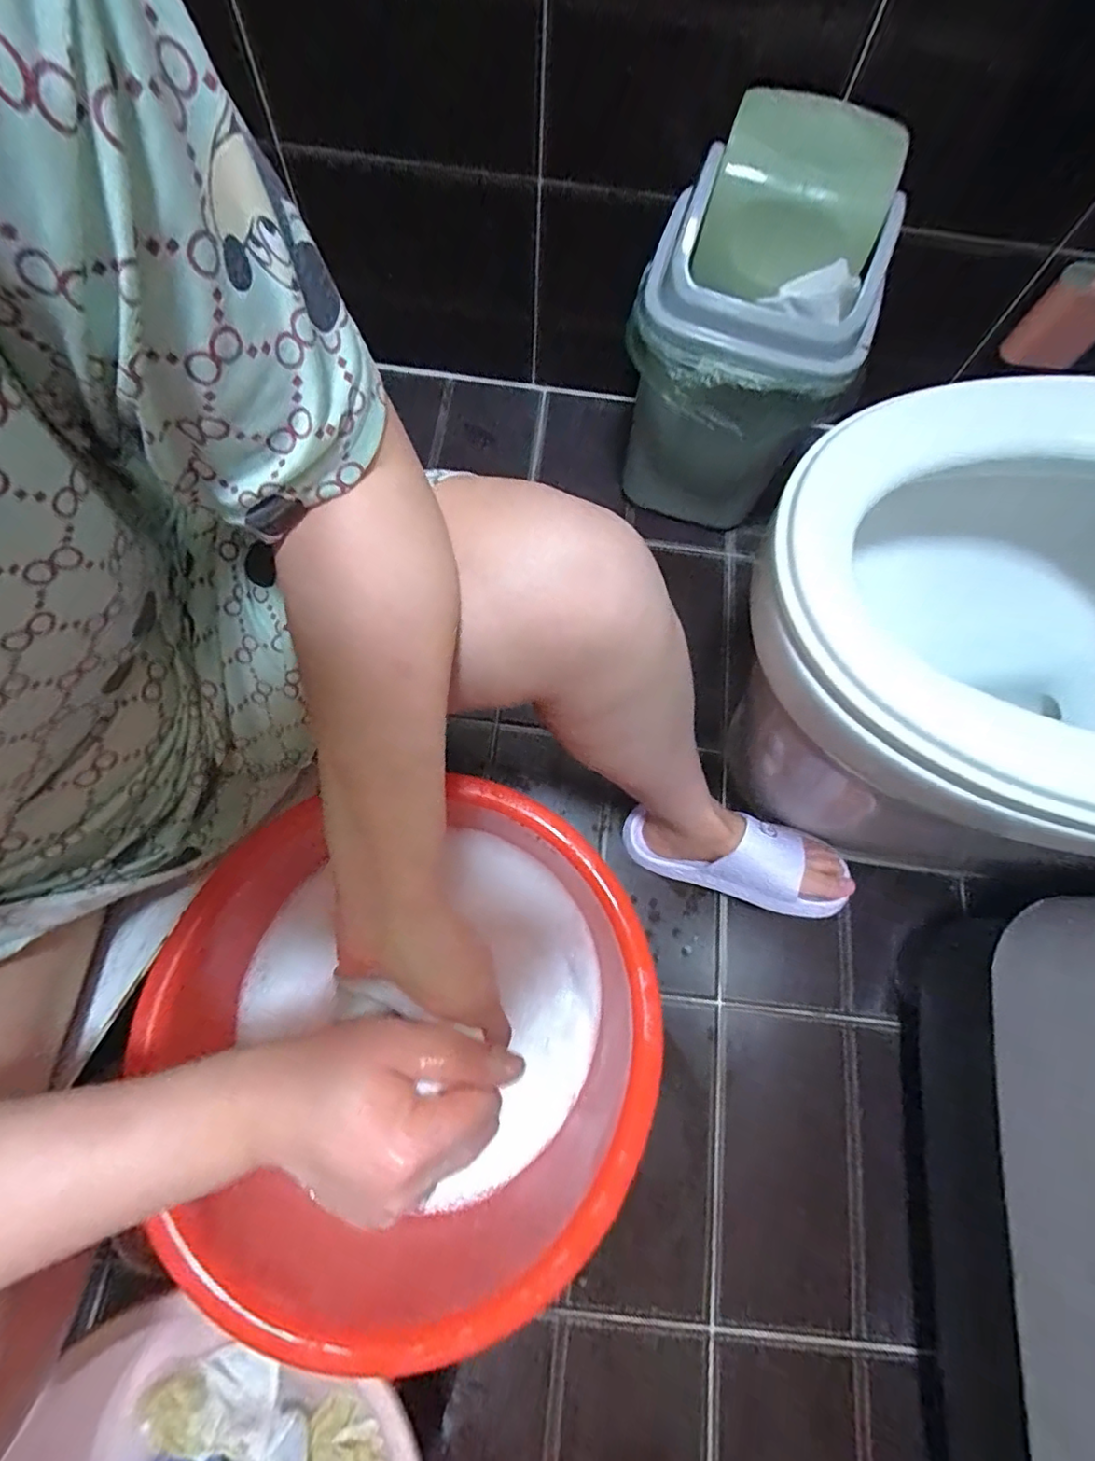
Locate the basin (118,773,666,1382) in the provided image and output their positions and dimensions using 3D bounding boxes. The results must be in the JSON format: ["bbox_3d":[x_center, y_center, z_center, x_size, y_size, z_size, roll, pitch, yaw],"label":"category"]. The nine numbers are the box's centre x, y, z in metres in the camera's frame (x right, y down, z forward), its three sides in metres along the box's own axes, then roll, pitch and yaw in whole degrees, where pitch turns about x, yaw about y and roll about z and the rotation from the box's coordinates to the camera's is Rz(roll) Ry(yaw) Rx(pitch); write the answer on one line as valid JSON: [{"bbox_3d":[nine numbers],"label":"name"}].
[{"bbox_3d":[-0.089,0.237,0.446,0.340,0.141,0.308,-24,75,-9],"label":"basin"}]

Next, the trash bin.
[{"bbox_3d":[0.212,-0.430,0.735,0.237,0.417,0.270,7,72,0],"label":"trash bin"}]

